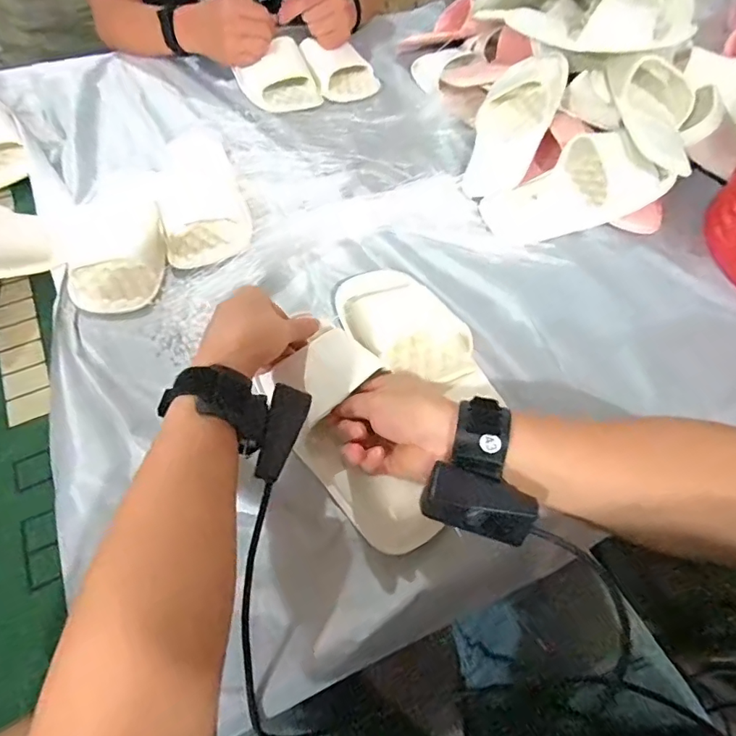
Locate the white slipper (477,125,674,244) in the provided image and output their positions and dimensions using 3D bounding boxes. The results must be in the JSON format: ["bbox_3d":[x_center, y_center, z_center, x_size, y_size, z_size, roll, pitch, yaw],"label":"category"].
[{"bbox_3d":[0.253,-0.228,0.598,0.229,0.068,0.100,-21,59,1],"label":"white slipper"}]

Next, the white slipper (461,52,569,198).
[{"bbox_3d":[0.192,-0.331,0.639,0.099,0.066,0.239,21,80,11],"label":"white slipper"}]

